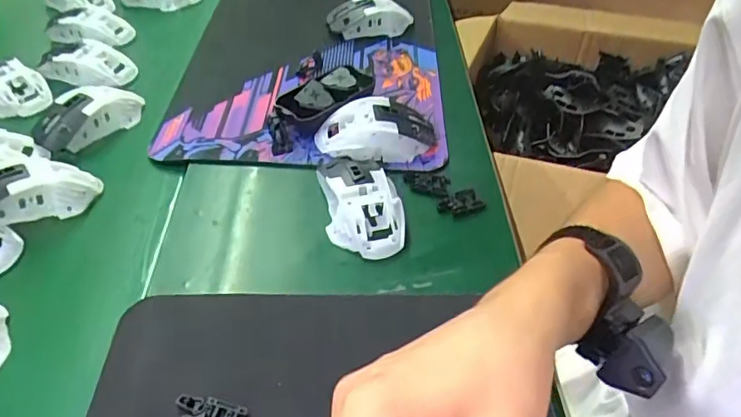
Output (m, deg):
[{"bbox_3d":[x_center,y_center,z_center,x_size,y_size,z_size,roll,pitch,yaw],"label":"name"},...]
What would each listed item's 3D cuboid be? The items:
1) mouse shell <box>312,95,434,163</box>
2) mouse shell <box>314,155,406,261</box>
[{"bbox_3d":[0.006,-0.078,0.530,0.117,0.034,0.065,-9,47,-7],"label":"mouse shell"},{"bbox_3d":[-0.009,-0.013,0.468,0.063,0.036,0.114,-8,47,-7],"label":"mouse shell"}]

